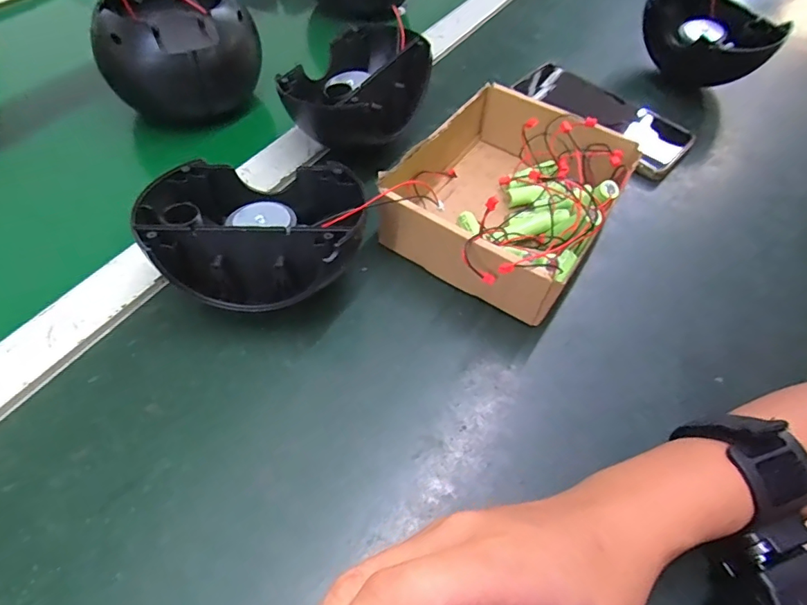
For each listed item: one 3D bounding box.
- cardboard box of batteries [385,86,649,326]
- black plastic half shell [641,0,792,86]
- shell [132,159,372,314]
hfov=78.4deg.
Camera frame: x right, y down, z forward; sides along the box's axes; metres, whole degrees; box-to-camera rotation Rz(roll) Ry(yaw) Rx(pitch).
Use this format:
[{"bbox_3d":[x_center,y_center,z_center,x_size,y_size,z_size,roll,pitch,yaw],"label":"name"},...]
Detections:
[{"bbox_3d":[0.078,-0.080,0.369,0.140,0.062,0.171,32,59,19],"label":"cardboard box of batteries"},{"bbox_3d":[0.308,-0.262,0.508,0.081,0.076,0.129,-22,58,-18],"label":"black plastic half shell"},{"bbox_3d":[-0.091,-0.038,0.319,0.131,0.072,0.089,0,55,-4],"label":"shell"}]

